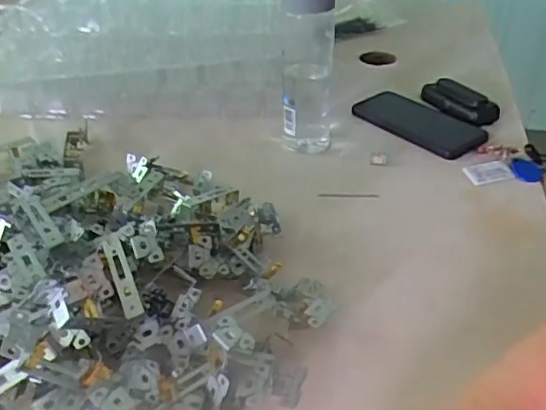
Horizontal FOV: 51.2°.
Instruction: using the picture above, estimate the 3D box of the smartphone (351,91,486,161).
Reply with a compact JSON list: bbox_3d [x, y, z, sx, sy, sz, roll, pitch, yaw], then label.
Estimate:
[{"bbox_3d":[0.185,-0.108,0.731,0.094,0.011,0.174,-30,45,-33],"label":"smartphone"}]

